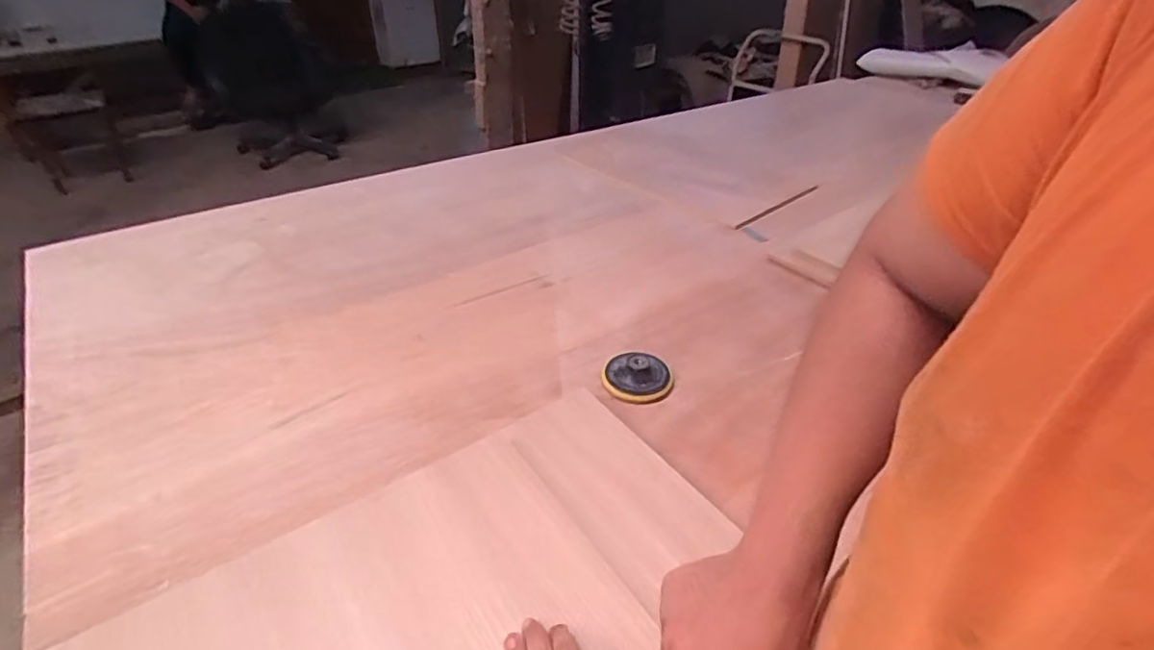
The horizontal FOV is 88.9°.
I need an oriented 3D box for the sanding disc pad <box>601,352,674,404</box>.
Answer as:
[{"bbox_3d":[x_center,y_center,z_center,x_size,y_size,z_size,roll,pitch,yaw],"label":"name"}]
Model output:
[{"bbox_3d":[0.081,0.065,0.788,0.092,0.031,0.086,5,36,5],"label":"sanding disc pad"}]

